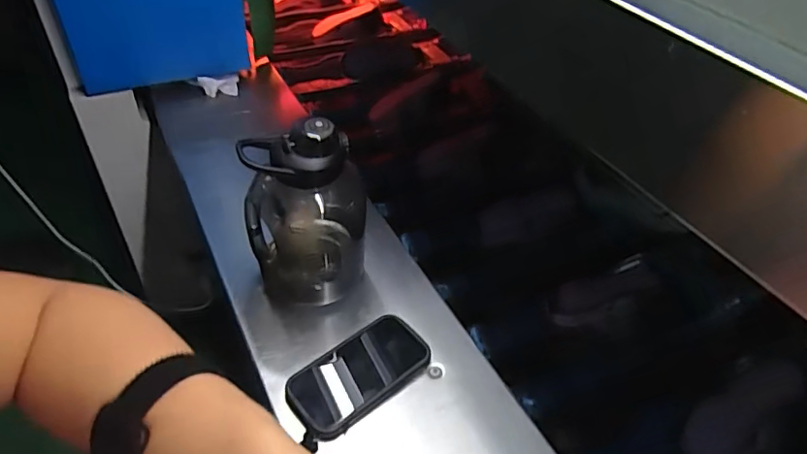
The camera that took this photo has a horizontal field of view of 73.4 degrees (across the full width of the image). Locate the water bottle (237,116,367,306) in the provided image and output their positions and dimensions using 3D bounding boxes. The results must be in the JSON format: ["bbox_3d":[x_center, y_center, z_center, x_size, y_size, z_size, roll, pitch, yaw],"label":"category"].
[{"bbox_3d":[-0.108,-0.015,0.617,0.140,0.217,0.101,-14,46,-13],"label":"water bottle"}]

